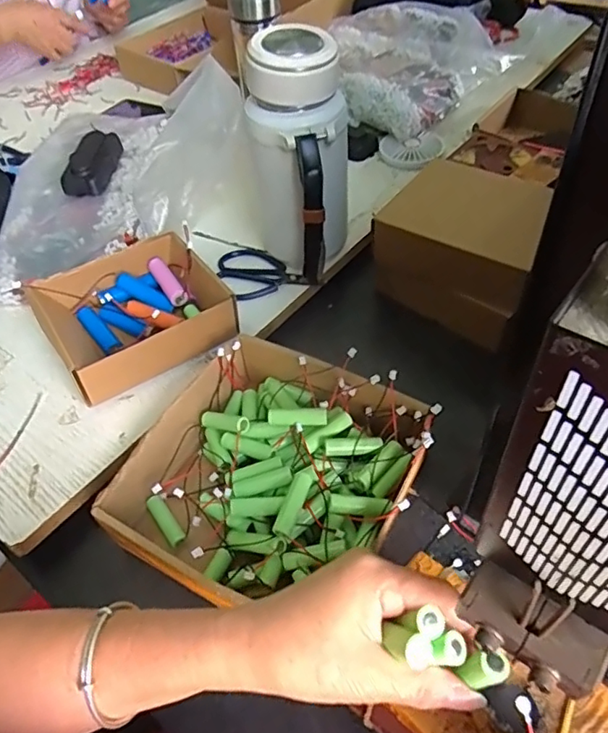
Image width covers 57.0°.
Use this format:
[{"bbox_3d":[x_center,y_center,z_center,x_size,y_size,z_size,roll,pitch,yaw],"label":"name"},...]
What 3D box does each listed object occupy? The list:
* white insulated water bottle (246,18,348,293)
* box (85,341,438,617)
[{"bbox_3d":[-0.004,-0.195,0.541,0.095,0.196,0.099,-3,50,2],"label":"white insulated water bottle"},{"bbox_3d":[-0.024,0.089,0.455,0.206,0.061,0.209,22,55,21],"label":"box"}]

